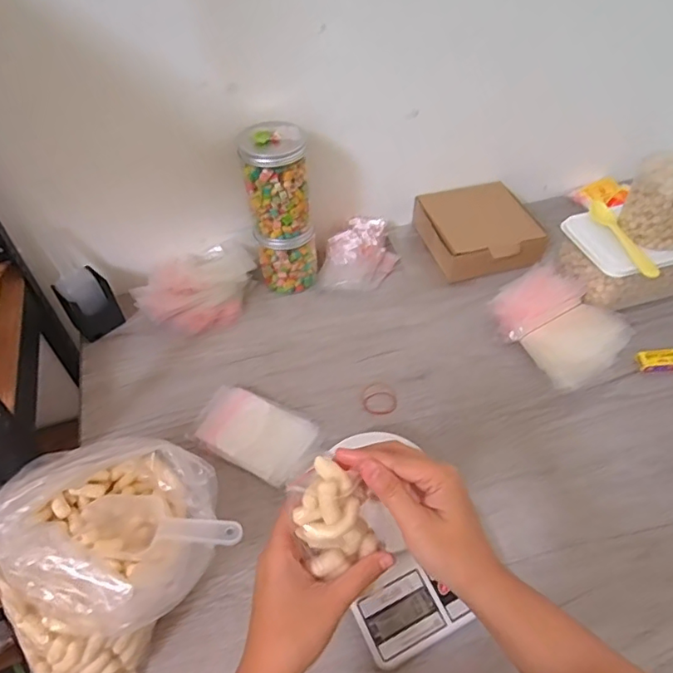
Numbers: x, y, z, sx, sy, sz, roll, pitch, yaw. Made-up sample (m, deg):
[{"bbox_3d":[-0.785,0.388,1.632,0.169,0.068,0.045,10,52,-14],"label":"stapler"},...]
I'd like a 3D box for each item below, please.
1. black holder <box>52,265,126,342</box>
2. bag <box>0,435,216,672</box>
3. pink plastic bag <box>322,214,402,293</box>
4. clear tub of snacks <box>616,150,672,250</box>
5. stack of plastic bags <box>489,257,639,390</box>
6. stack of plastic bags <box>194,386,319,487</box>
[{"bbox_3d":[-0.352,-0.045,0.753,0.067,0.073,0.059,-36,57,-26],"label":"black holder"},{"bbox_3d":[-0.189,0.200,0.468,0.165,0.176,0.201,-9,49,-7],"label":"bag"},{"bbox_3d":[0.039,-0.133,0.832,0.116,0.048,0.138,6,49,6],"label":"pink plastic bag"},{"bbox_3d":[0.442,-0.186,0.696,0.094,0.100,0.077,33,57,26],"label":"clear tub of snacks"},{"bbox_3d":[0.301,-0.020,0.706,0.140,0.063,0.161,-23,52,-18],"label":"stack of plastic bags"},{"bbox_3d":[-0.101,0.116,0.643,0.139,0.014,0.089,20,52,17],"label":"stack of plastic bags"}]

